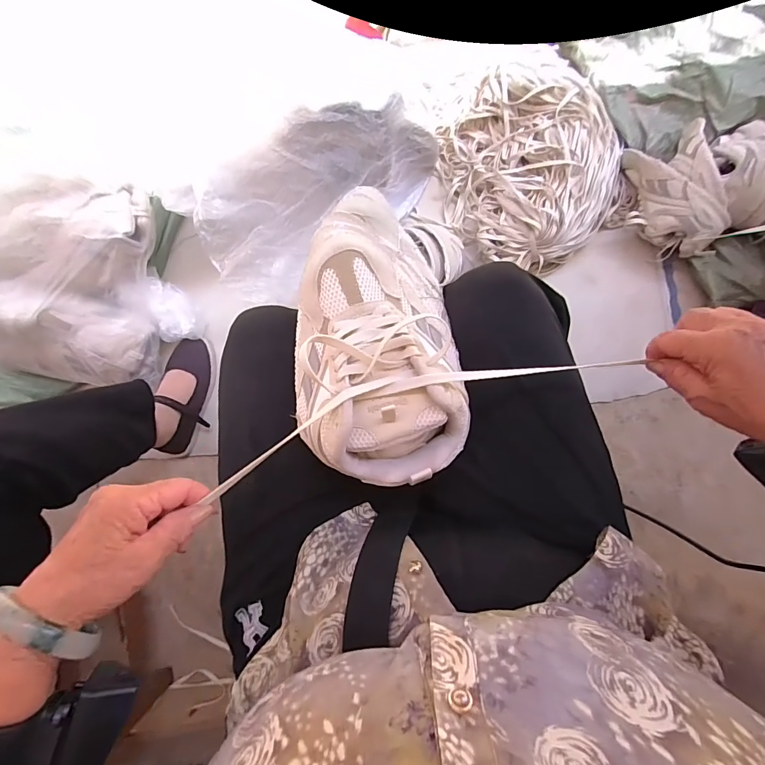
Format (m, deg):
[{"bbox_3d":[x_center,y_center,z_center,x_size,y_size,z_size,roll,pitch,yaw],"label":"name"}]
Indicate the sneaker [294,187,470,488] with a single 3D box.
[{"bbox_3d":[-0.006,-0.060,0.364,0.134,0.091,0.290,-6,63,4],"label":"sneaker"}]

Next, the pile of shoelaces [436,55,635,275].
[{"bbox_3d":[0.273,-0.407,0.753,0.330,0.090,0.364,-32,87,3],"label":"pile of shoelaces"}]

